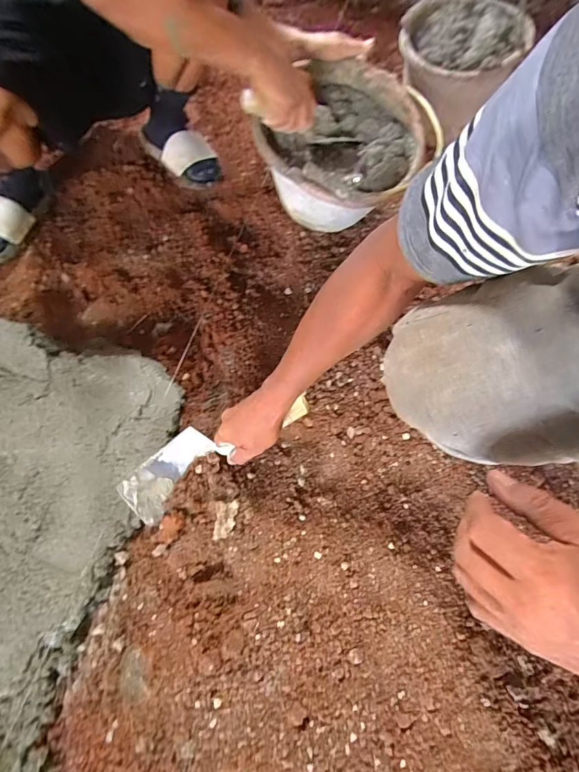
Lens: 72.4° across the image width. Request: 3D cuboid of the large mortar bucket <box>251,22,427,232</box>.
[{"bbox_3d":[0.098,-0.438,0.760,0.320,0.214,0.255,27,86,-1],"label":"large mortar bucket"}]

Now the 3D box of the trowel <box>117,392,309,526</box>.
[{"bbox_3d":[-0.105,0.091,0.581,0.289,0.048,0.086,-29,68,-5],"label":"trowel"}]

